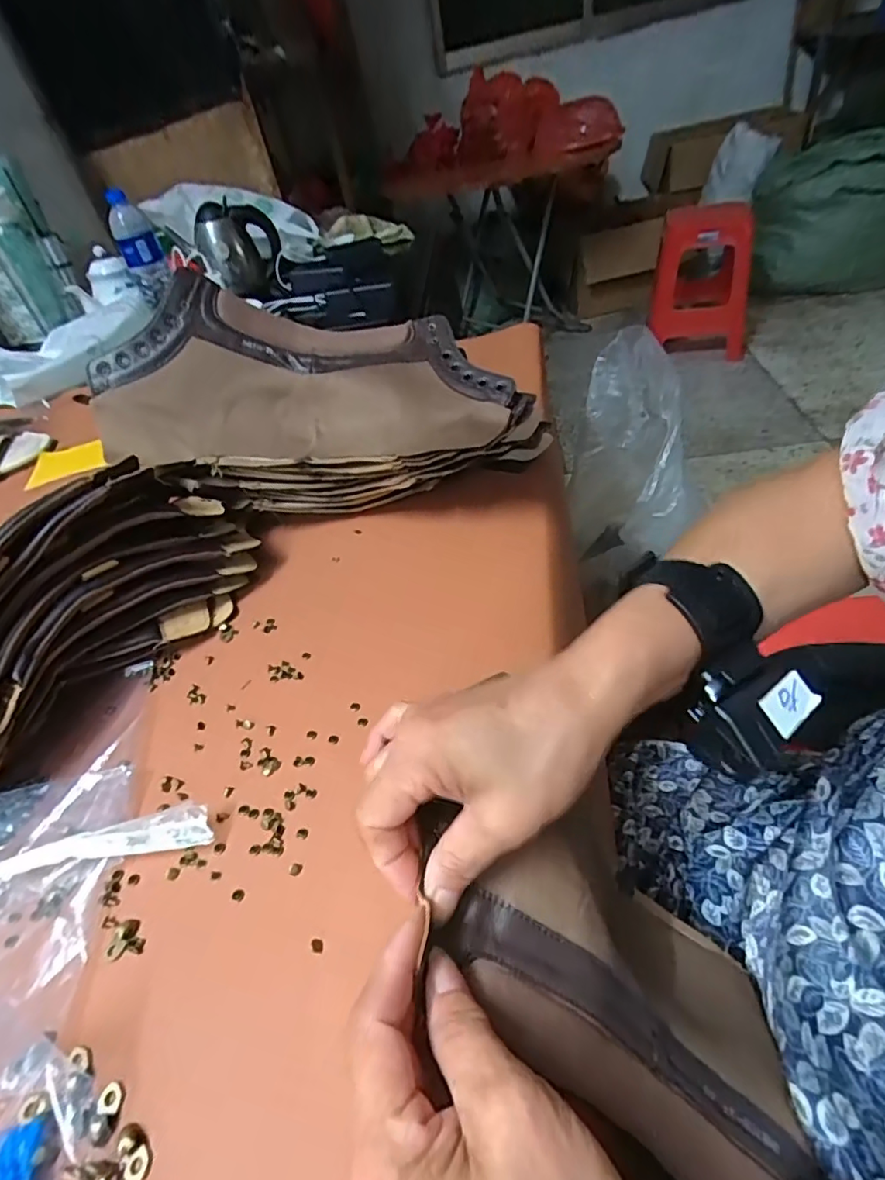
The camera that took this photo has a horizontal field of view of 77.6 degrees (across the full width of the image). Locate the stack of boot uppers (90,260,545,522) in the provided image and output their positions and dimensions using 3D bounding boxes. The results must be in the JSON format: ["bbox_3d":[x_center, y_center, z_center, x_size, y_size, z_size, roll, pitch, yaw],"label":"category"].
[{"bbox_3d":[-0.088,-0.147,0.450,0.327,0.158,0.139,-4,45,10],"label":"stack of boot uppers"}]

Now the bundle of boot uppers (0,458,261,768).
[{"bbox_3d":[-0.273,0.022,0.355,0.314,0.119,0.136,-33,48,-21],"label":"bundle of boot uppers"}]

